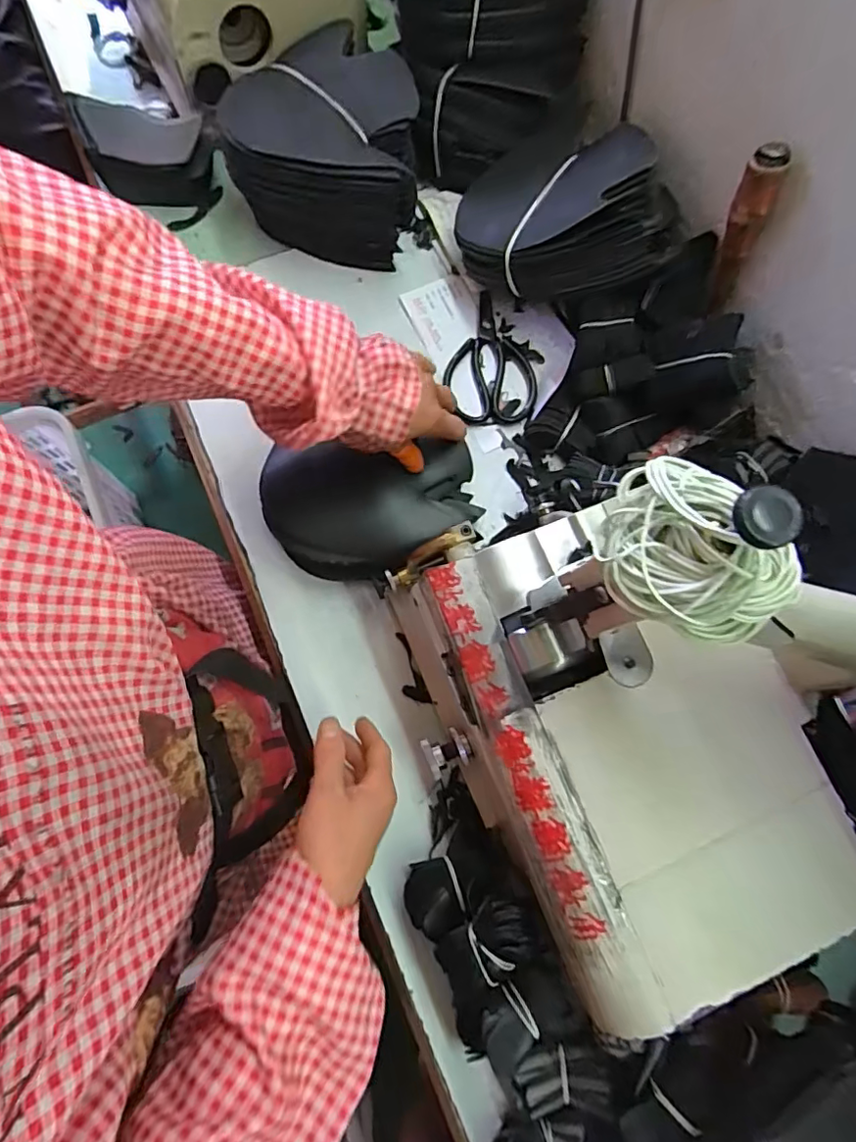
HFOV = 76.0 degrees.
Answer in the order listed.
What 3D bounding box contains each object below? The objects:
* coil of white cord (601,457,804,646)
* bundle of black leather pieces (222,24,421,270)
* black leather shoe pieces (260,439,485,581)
[{"bbox_3d":[0.112,-0.005,0.229,0.082,0.043,0.060,43,80,7],"label":"coil of white cord"},{"bbox_3d":[-0.111,-0.460,0.598,0.193,0.108,0.193,6,78,0],"label":"bundle of black leather pieces"},{"bbox_3d":[-0.053,-0.058,0.529,0.199,0.041,0.128,-2,78,-2],"label":"black leather shoe pieces"}]

